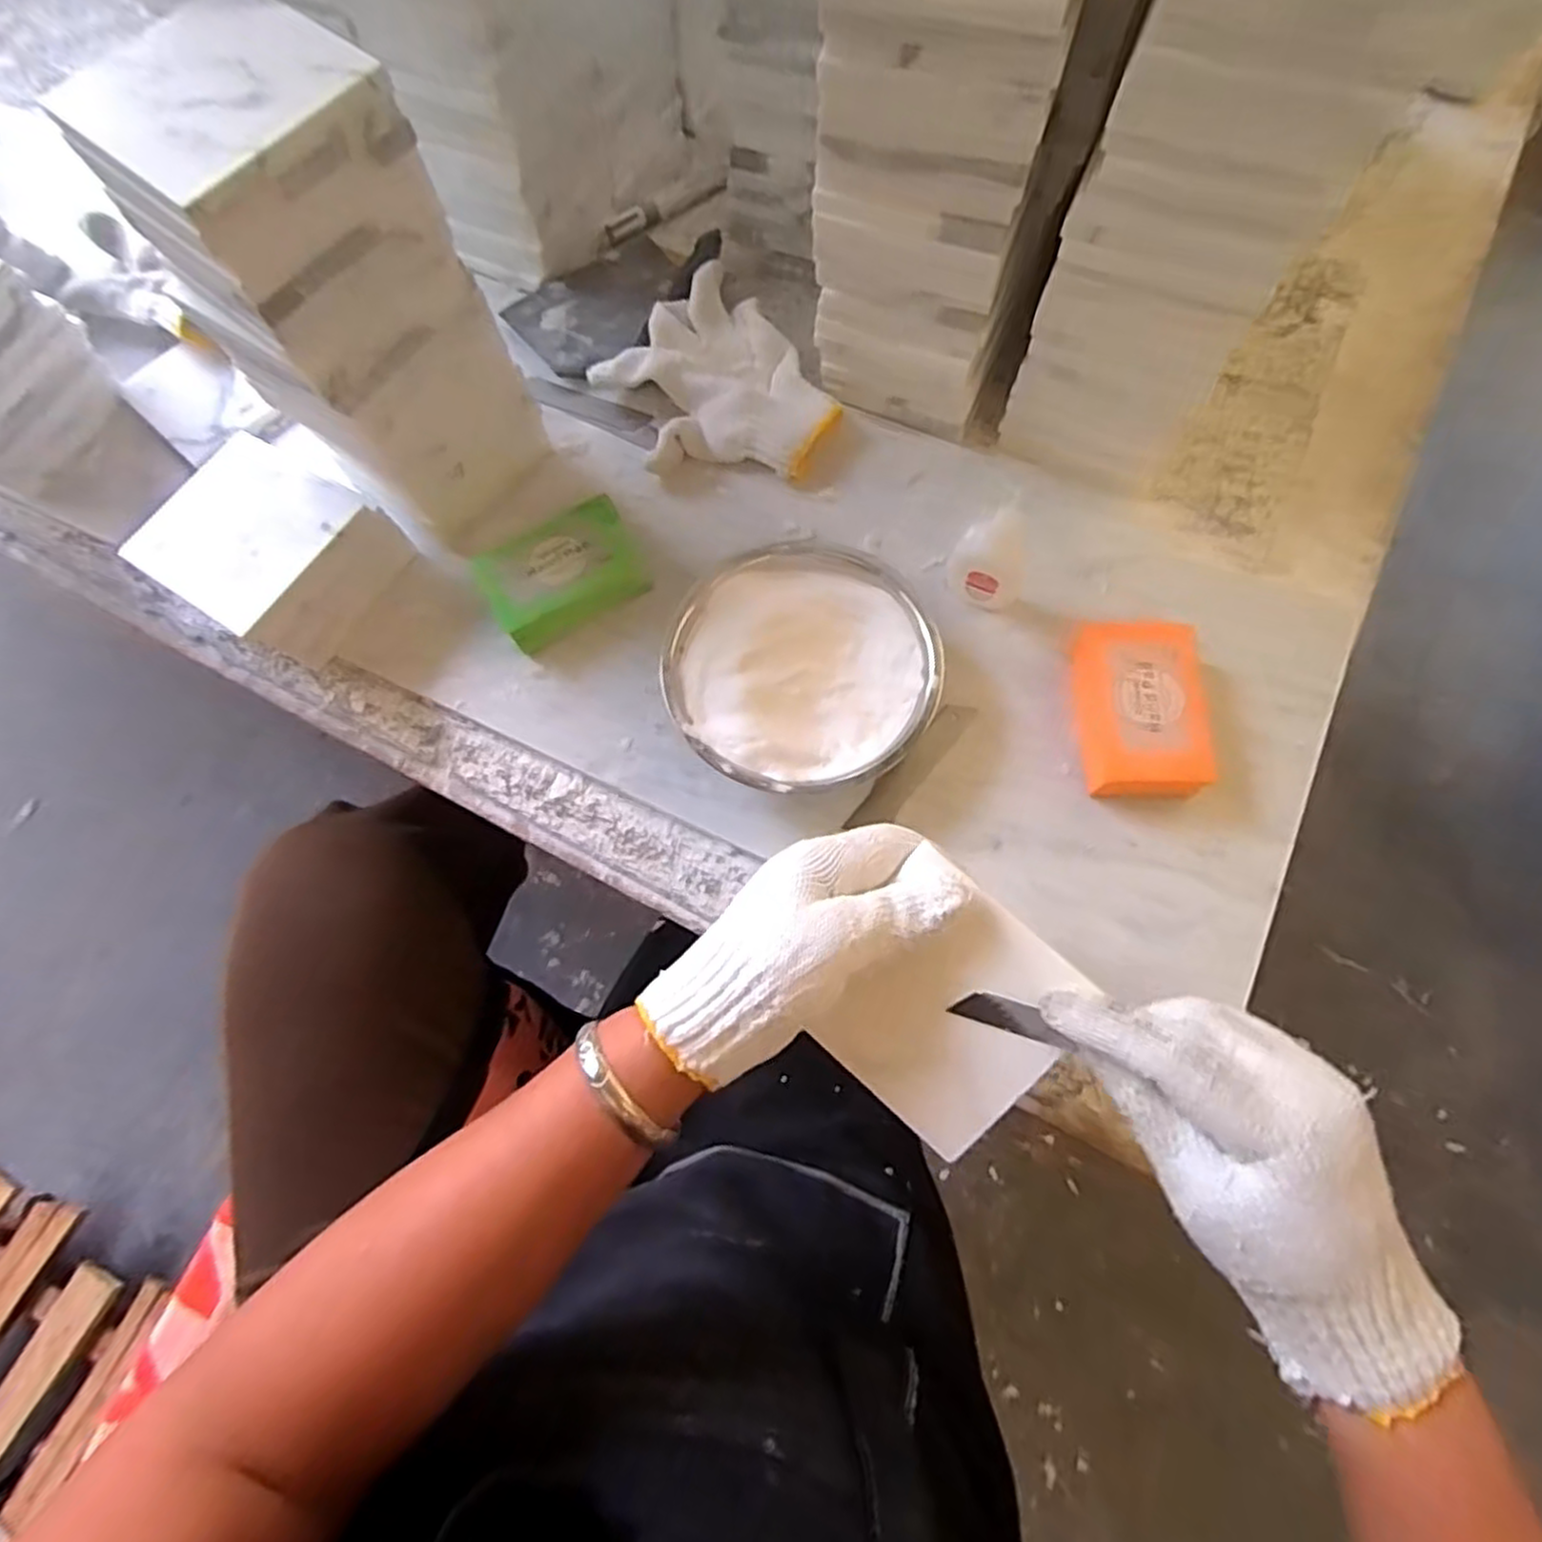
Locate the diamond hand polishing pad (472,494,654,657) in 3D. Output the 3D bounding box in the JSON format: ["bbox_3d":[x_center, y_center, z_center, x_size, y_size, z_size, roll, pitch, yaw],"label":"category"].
[{"bbox_3d":[-0.126,-0.118,0.468,0.090,0.033,0.059,-28,76,-7],"label":"diamond hand polishing pad"}]

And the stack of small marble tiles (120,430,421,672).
[{"bbox_3d":[-0.298,-0.130,0.464,0.101,0.073,0.102,29,76,8],"label":"stack of small marble tiles"}]

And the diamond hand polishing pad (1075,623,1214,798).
[{"bbox_3d":[0.204,-0.034,0.421,0.059,0.027,0.100,2,74,1],"label":"diamond hand polishing pad"}]

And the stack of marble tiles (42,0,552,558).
[{"bbox_3d":[-0.224,-0.240,0.418,0.113,0.235,0.107,36,77,10],"label":"stack of marble tiles"}]

